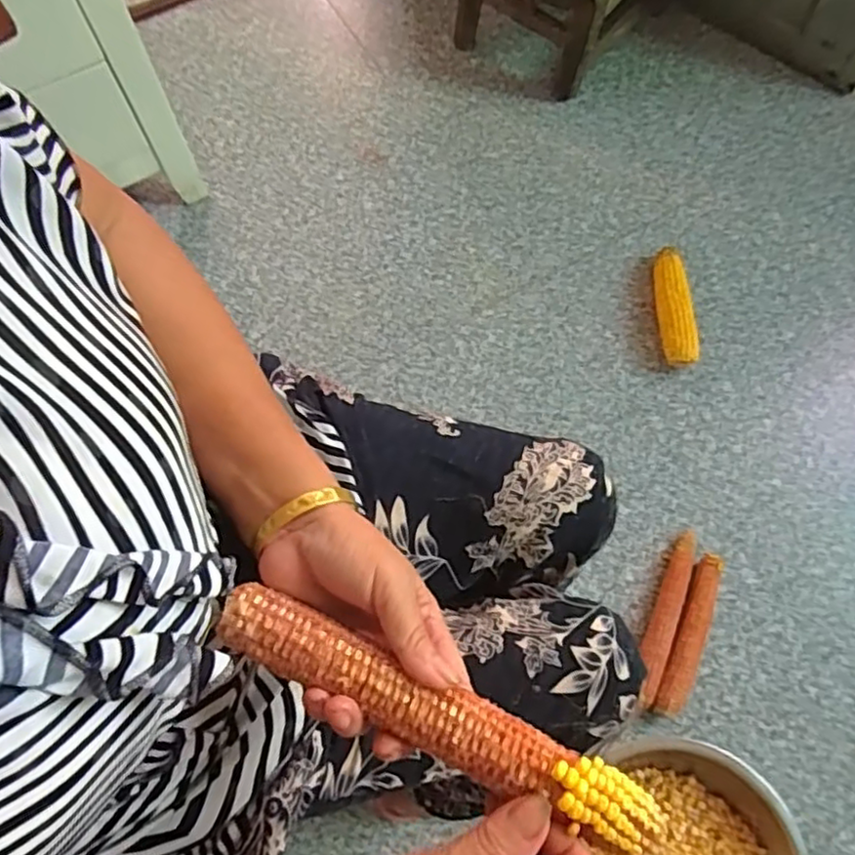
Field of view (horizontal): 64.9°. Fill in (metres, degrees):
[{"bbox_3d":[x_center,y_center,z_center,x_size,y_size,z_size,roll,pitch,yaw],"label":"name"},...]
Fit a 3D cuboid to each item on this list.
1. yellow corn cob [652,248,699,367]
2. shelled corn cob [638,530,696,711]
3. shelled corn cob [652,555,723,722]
[{"bbox_3d":[0.364,-0.184,1.002,0.054,0.044,0.200,1,70,-2],"label":"yellow corn cob"},{"bbox_3d":[0.301,0.235,0.857,0.032,0.032,0.229,23,71,6],"label":"shelled corn cob"},{"bbox_3d":[0.328,0.260,0.847,0.038,0.034,0.207,23,71,6],"label":"shelled corn cob"}]

